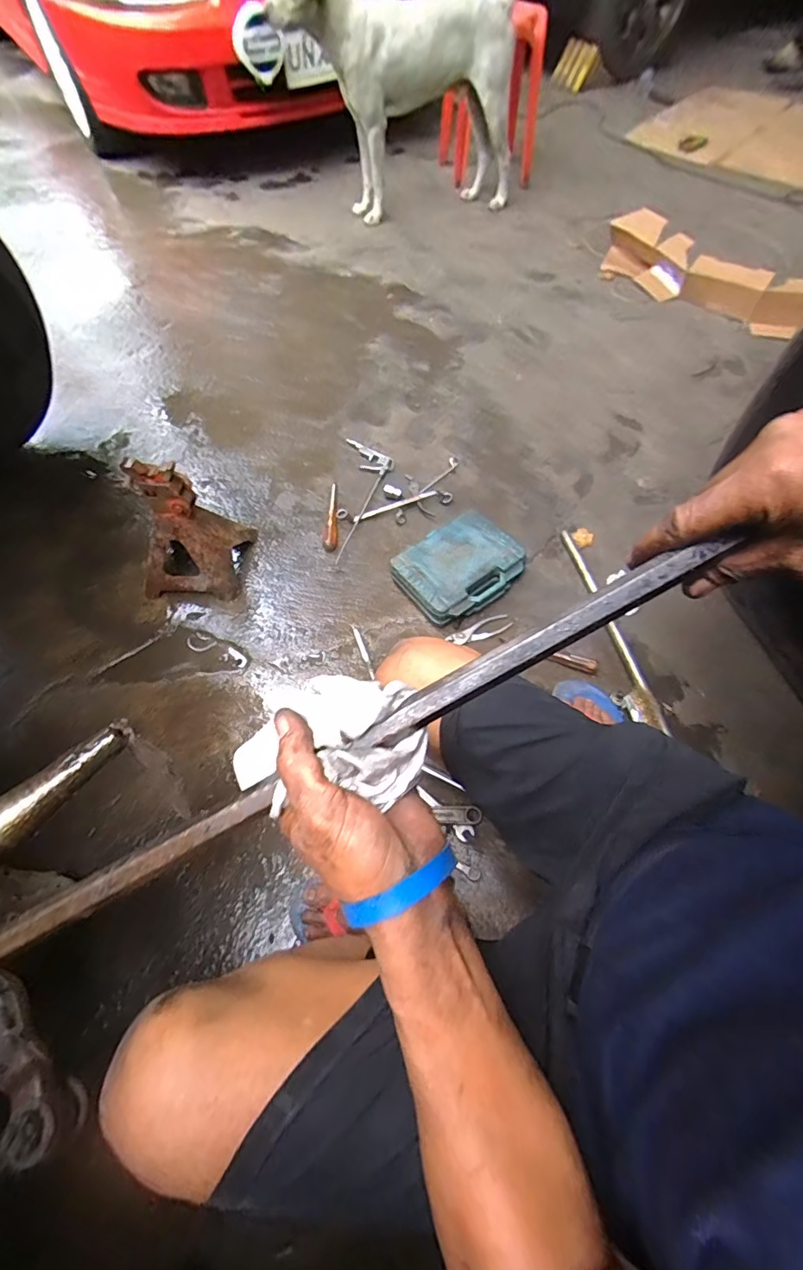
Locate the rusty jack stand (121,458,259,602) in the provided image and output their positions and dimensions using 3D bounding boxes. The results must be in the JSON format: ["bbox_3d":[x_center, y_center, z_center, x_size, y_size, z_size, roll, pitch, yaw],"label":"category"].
[{"bbox_3d":[-0.432,-0.214,0.958,0.183,0.253,0.186,5,63,4],"label":"rusty jack stand"}]

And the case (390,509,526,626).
[{"bbox_3d":[0.120,-0.138,1.020,0.240,0.063,0.191,-32,67,-14],"label":"case"}]

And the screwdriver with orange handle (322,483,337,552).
[{"bbox_3d":[-0.164,-0.275,1.123,0.031,0.031,0.189,-3,63,0],"label":"screwdriver with orange handle"}]

